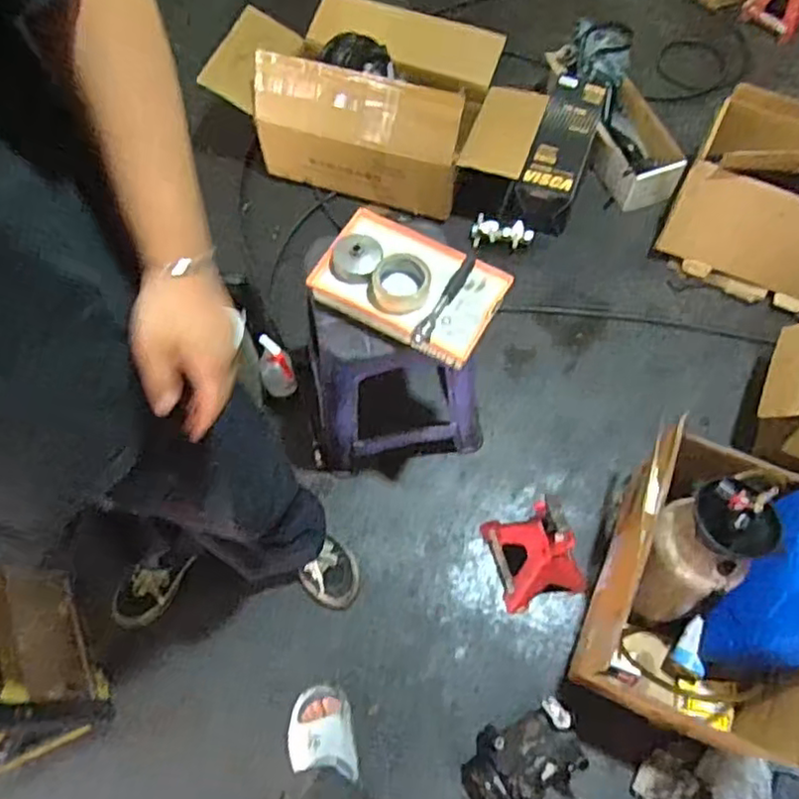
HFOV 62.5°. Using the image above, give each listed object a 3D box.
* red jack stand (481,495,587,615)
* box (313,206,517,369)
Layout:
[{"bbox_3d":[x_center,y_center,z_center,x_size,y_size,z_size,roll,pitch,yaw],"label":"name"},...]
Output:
[{"bbox_3d":[0.290,0.284,1.329,0.180,0.307,0.200,-15,66,-6],"label":"red jack stand"},{"bbox_3d":[0.015,-0.200,1.153,0.317,0.065,0.212,28,68,13],"label":"box"}]

